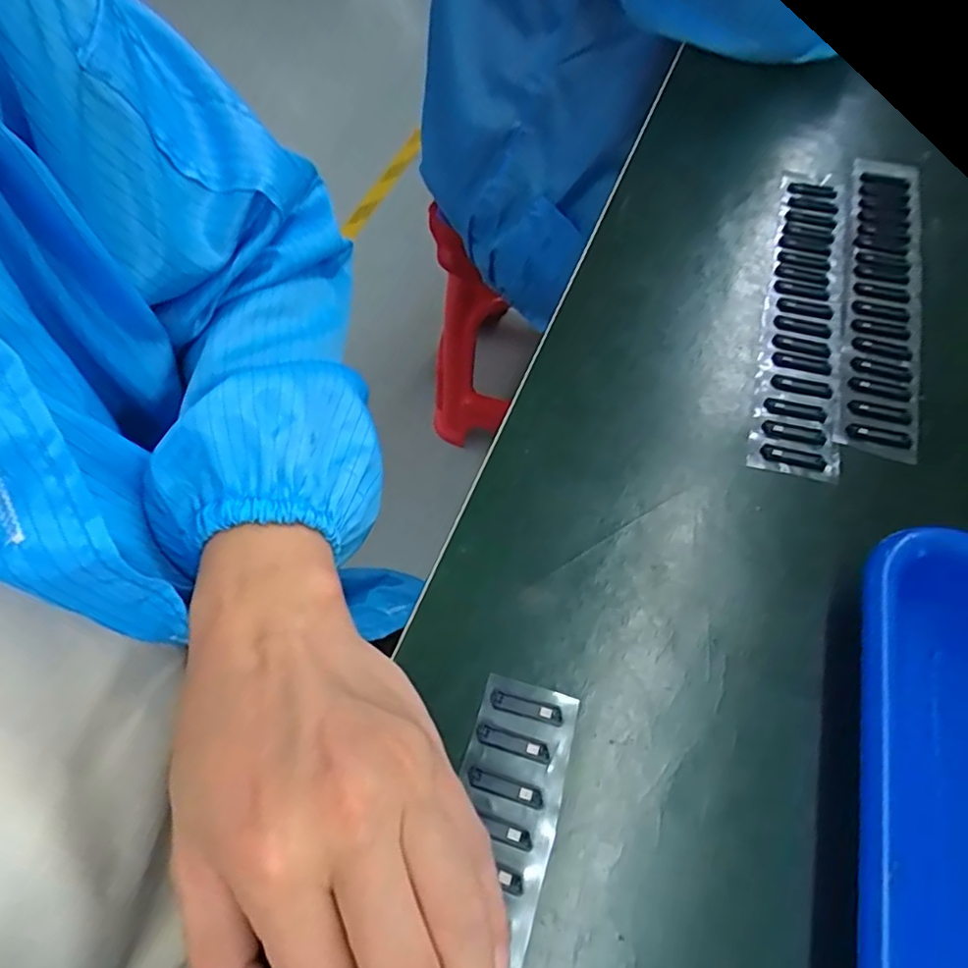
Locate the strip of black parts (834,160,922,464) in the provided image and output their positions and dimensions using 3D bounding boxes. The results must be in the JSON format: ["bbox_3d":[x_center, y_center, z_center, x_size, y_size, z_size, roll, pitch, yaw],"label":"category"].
[{"bbox_3d":[0.214,-0.109,0.341,0.037,0.008,0.225,16,61,9],"label":"strip of black parts"}]

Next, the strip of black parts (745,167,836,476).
[{"bbox_3d":[0.169,-0.095,0.336,0.034,0.004,0.216,15,60,8],"label":"strip of black parts"}]

